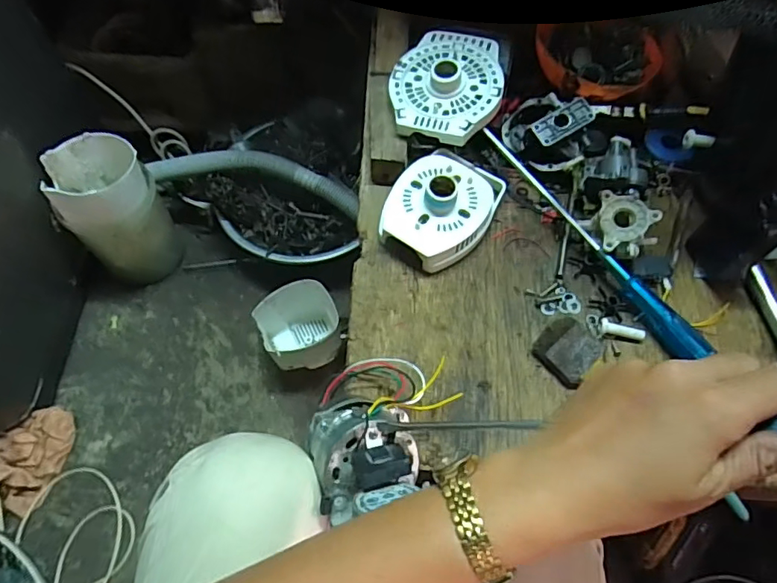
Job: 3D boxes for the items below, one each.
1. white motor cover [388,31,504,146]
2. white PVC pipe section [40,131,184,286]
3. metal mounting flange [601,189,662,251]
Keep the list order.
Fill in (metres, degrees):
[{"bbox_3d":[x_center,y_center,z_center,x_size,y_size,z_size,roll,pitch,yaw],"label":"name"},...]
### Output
[{"bbox_3d":[0.062,-0.224,0.561,0.115,0.034,0.137,8,64,3],"label":"white motor cover"},{"bbox_3d":[-0.407,-0.114,0.803,0.125,0.222,0.128,0,64,-1],"label":"white PVC pipe section"},{"bbox_3d":[0.233,-0.071,0.508,0.052,0.007,0.060,-5,75,13],"label":"metal mounting flange"}]

